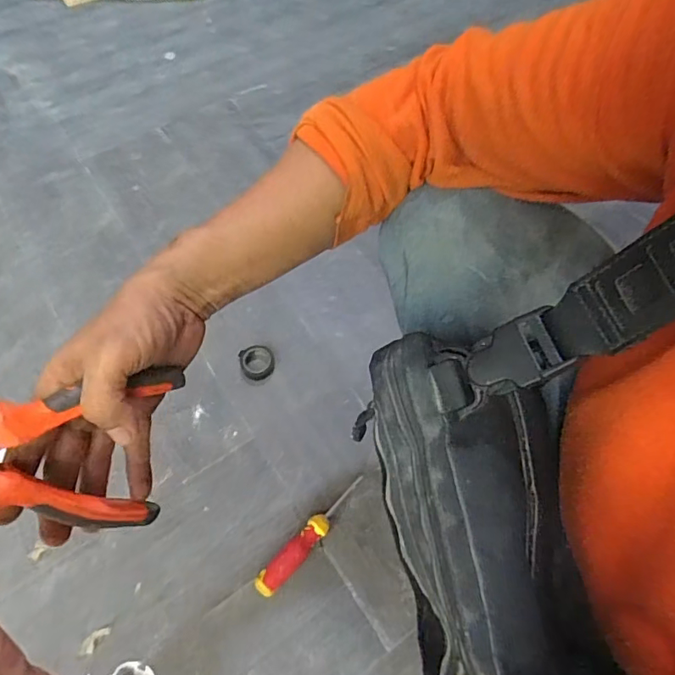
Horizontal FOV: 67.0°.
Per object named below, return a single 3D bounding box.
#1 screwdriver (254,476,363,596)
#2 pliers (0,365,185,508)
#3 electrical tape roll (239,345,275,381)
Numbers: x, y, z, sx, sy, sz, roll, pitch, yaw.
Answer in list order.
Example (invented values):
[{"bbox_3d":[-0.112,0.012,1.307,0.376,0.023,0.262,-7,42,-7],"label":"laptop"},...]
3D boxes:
[{"bbox_3d":[-0.030,0.241,0.628,0.028,0.028,0.177,41,68,16],"label":"screwdriver"},{"bbox_3d":[-0.172,0.059,0.294,0.014,0.160,0.092,12,90,45],"label":"pliers"},{"bbox_3d":[-0.116,0.033,0.736,0.047,0.014,0.054,-20,67,-13],"label":"electrical tape roll"}]

